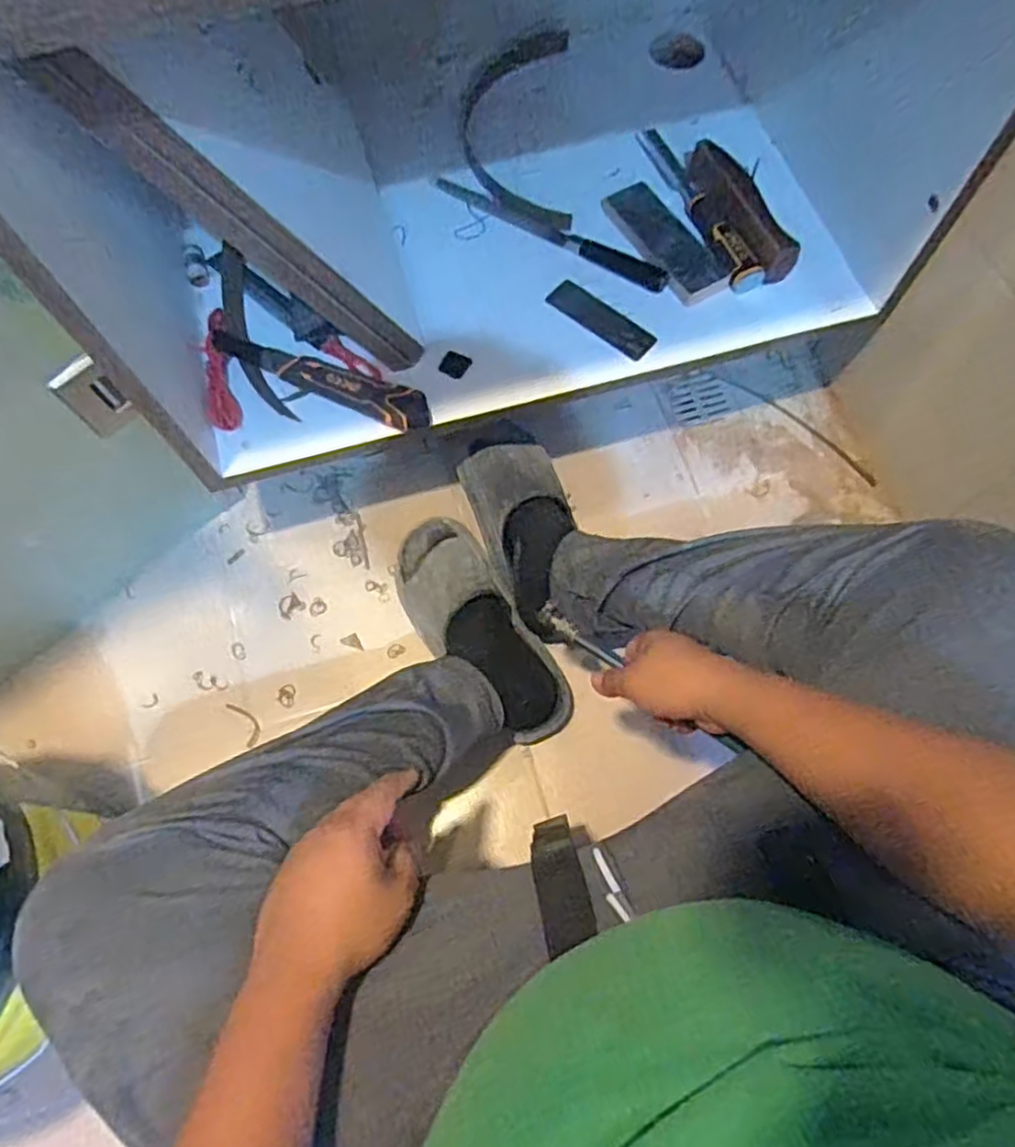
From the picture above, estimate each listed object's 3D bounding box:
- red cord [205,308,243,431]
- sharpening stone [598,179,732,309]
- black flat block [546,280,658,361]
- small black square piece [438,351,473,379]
[{"bbox_3d":[-0.318,-0.231,0.765,0.031,0.016,0.164,-14,70,-3],"label":"red cord"},{"bbox_3d":[0.184,-0.395,0.814,0.063,0.012,0.190,-28,71,-8],"label":"sharpening stone"},{"bbox_3d":[0.107,-0.291,0.796,0.131,0.007,0.042,38,75,15],"label":"black flat block"},{"bbox_3d":[-0.058,-0.233,0.774,0.032,0.004,0.028,24,86,1],"label":"small black square piece"}]

